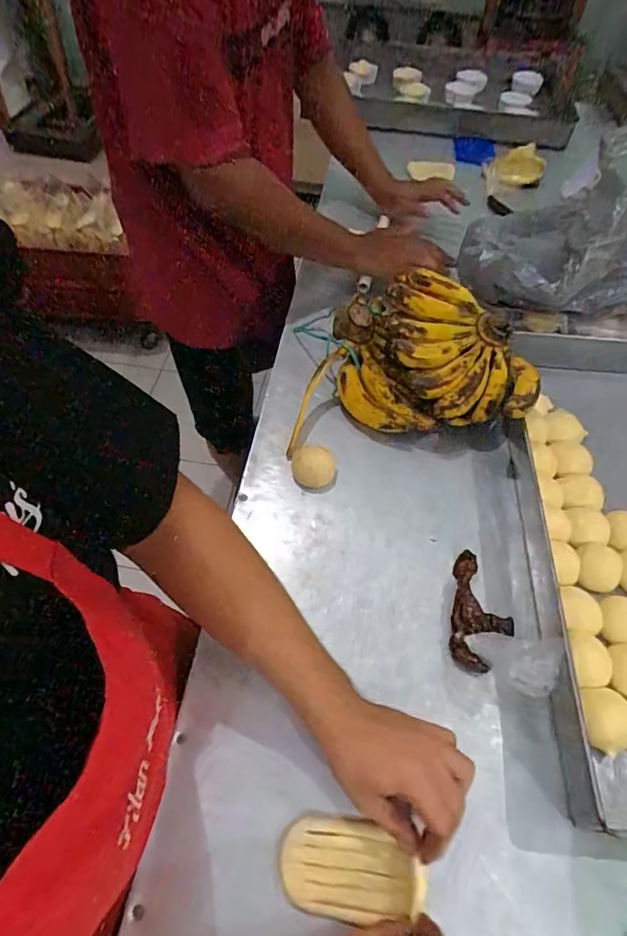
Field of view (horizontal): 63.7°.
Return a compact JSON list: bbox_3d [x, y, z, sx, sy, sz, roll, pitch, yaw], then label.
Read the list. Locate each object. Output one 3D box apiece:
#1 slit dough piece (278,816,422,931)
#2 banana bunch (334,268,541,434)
[{"bbox_3d":[0.033,0.335,0.420,0.117,0.006,0.065,9,55,7],"label":"slit dough piece"},{"bbox_3d":[0.156,-0.151,0.707,0.272,0.133,0.204,9,55,4],"label":"banana bunch"}]

